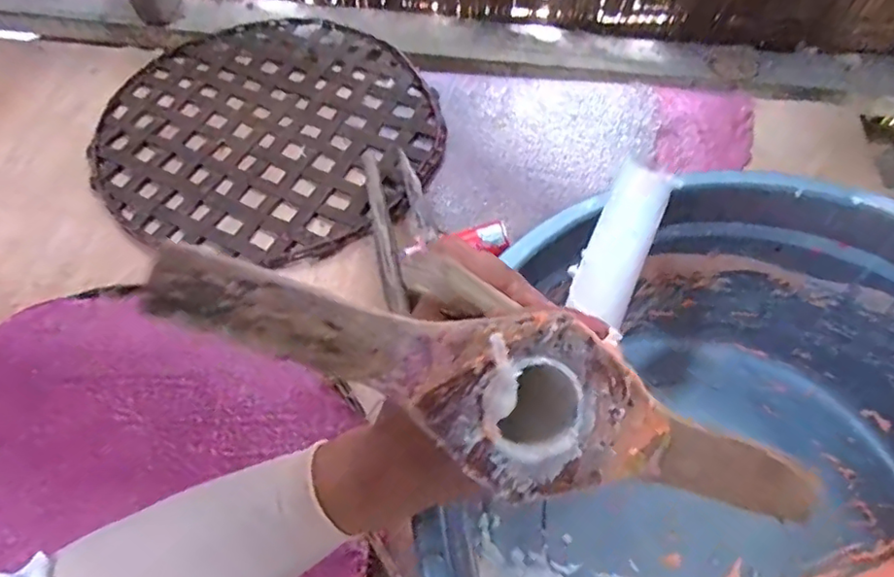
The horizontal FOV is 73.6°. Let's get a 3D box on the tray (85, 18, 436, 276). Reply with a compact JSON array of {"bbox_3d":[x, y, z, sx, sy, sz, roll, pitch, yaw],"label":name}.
[{"bbox_3d":[-0.211,-0.200,0.696,0.363,0.017,0.427,-21,59,-13],"label":"tray"}]

